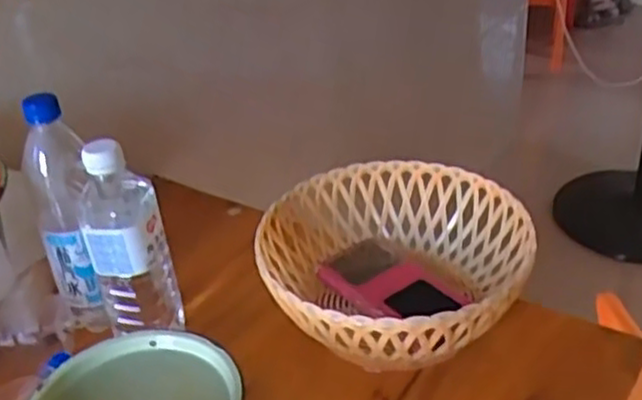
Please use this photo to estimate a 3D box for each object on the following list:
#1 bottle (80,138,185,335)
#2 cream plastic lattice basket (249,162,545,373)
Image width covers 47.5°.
[{"bbox_3d":[-0.172,0.044,0.656,0.067,0.211,0.059,-10,32,-9],"label":"bottle"},{"bbox_3d":[0.072,0.070,0.698,0.243,0.102,0.245,-3,31,2],"label":"cream plastic lattice basket"}]

